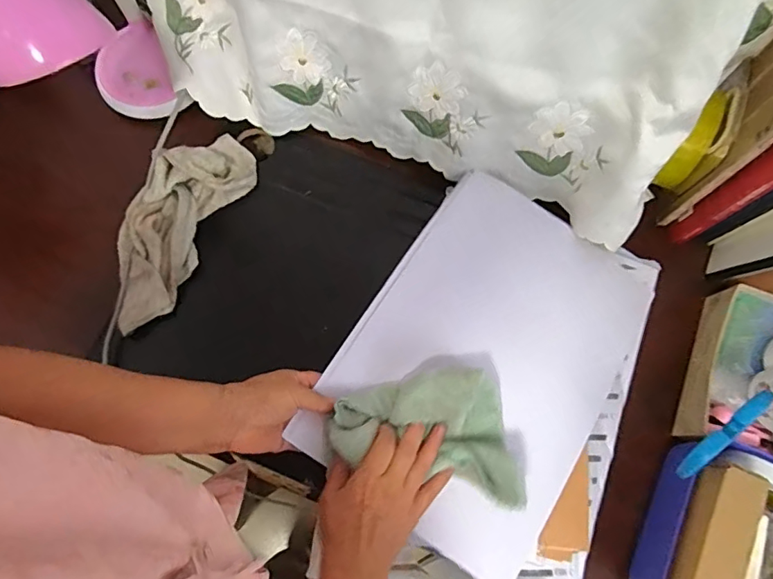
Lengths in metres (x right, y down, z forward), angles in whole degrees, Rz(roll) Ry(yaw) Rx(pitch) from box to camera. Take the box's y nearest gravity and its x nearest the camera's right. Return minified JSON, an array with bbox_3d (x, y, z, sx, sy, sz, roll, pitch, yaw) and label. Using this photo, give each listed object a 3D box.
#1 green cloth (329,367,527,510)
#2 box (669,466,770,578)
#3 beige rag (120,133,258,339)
[{"bbox_3d":[0.043,0.127,0.483,0.181,0.051,0.109,14,73,3],"label":"green cloth"},{"bbox_3d":[0.286,0.227,0.438,0.042,0.054,0.138,24,74,7],"label":"box"},{"bbox_3d":[-0.255,-0.081,0.597,0.102,0.046,0.255,26,74,7],"label":"beige rag"}]

